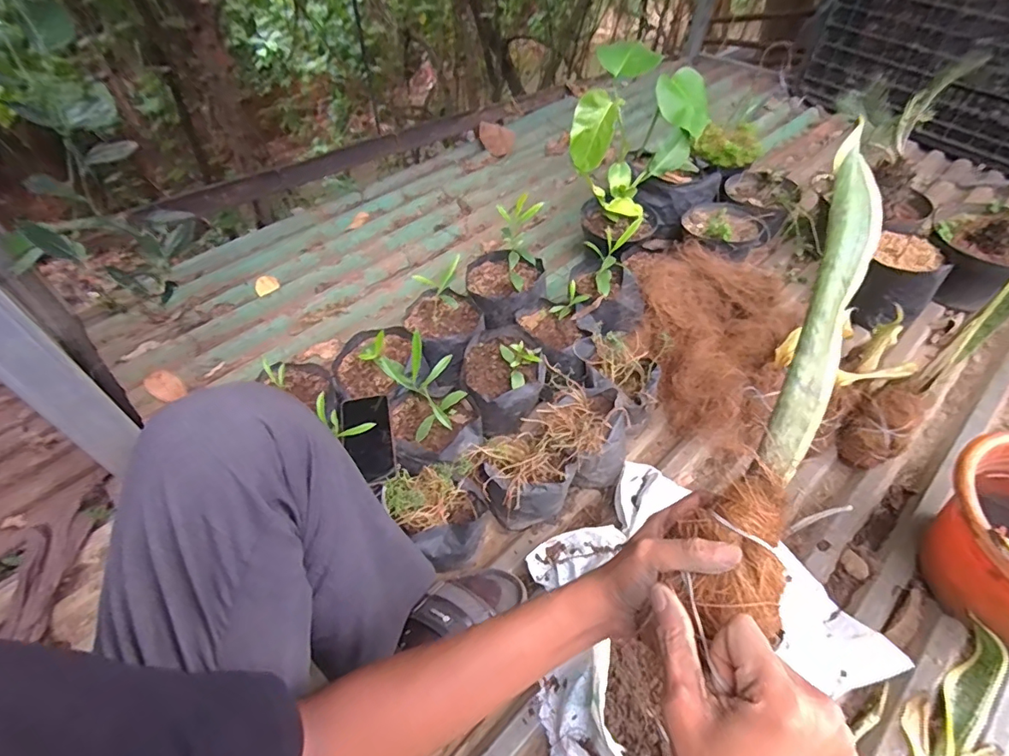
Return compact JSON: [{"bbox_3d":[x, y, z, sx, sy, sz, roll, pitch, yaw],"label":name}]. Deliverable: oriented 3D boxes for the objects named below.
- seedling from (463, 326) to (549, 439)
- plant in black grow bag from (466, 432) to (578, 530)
[{"bbox_3d":[-0.001,0.004,0.907,0.145,0.161,0.159,-11,52,-7],"label":"seedling"},{"bbox_3d":[0.026,0.165,0.815,0.140,0.119,0.119,34,59,25],"label":"plant in black grow bag"}]

